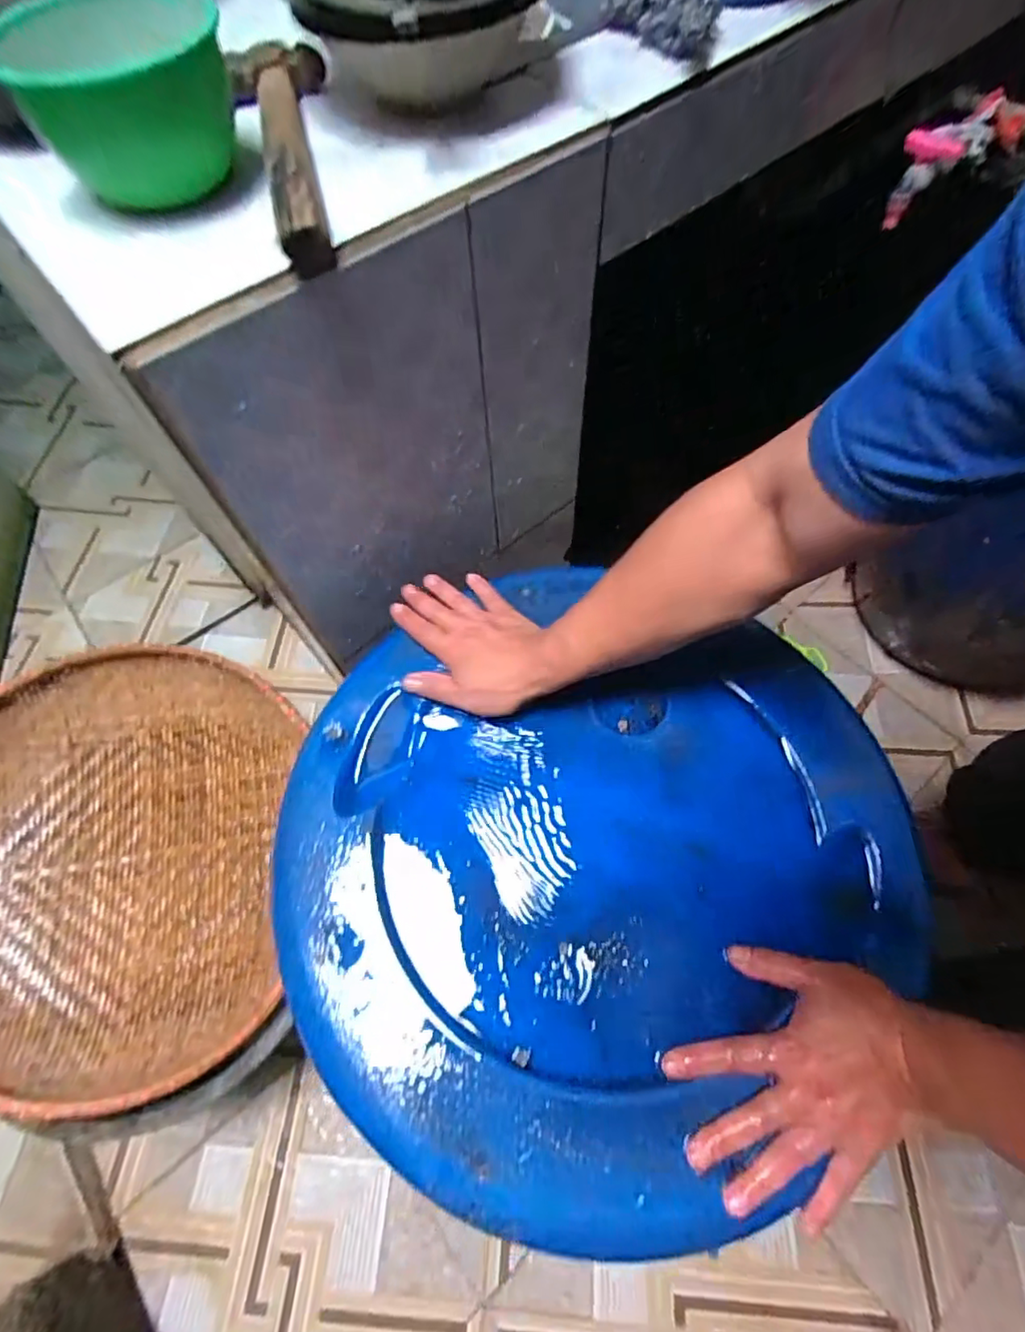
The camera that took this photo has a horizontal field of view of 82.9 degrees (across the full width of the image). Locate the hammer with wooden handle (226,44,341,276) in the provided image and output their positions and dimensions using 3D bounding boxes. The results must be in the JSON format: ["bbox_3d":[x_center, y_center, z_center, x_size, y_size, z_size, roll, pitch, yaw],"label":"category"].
[{"bbox_3d":[-0.151,-0.357,0.400,0.070,0.038,0.245,-15,65,-6],"label":"hammer with wooden handle"}]

